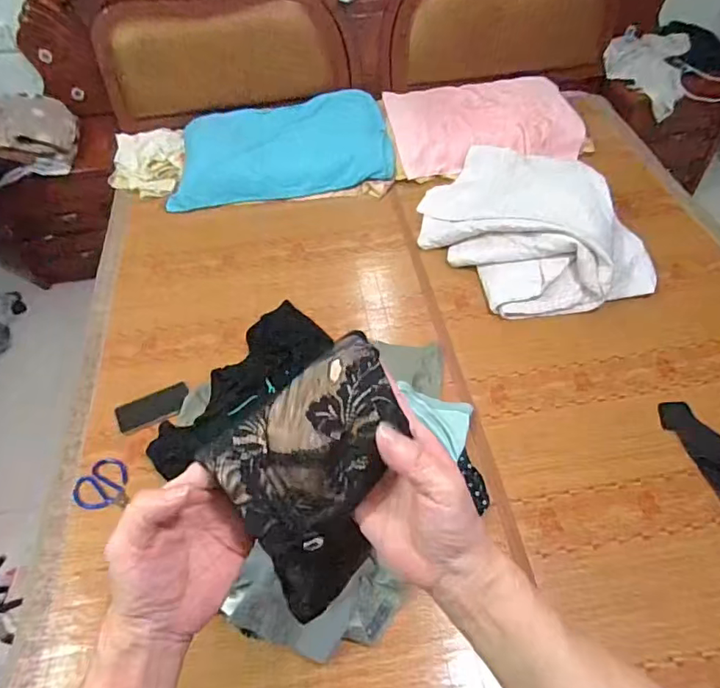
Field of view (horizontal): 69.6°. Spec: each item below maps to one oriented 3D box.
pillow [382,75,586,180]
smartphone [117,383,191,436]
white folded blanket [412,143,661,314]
[{"bbox_3d":[0.412,-0.752,1.713,0.633,0.167,0.368,-5,51,0],"label":"pillow"},{"bbox_3d":[-0.467,0.144,1.169,0.160,0.010,0.094,-22,45,-10],"label":"smartphone"},{"bbox_3d":[0.450,-0.374,1.457,0.530,0.130,0.668,-14,51,-8],"label":"white folded blanket"}]

